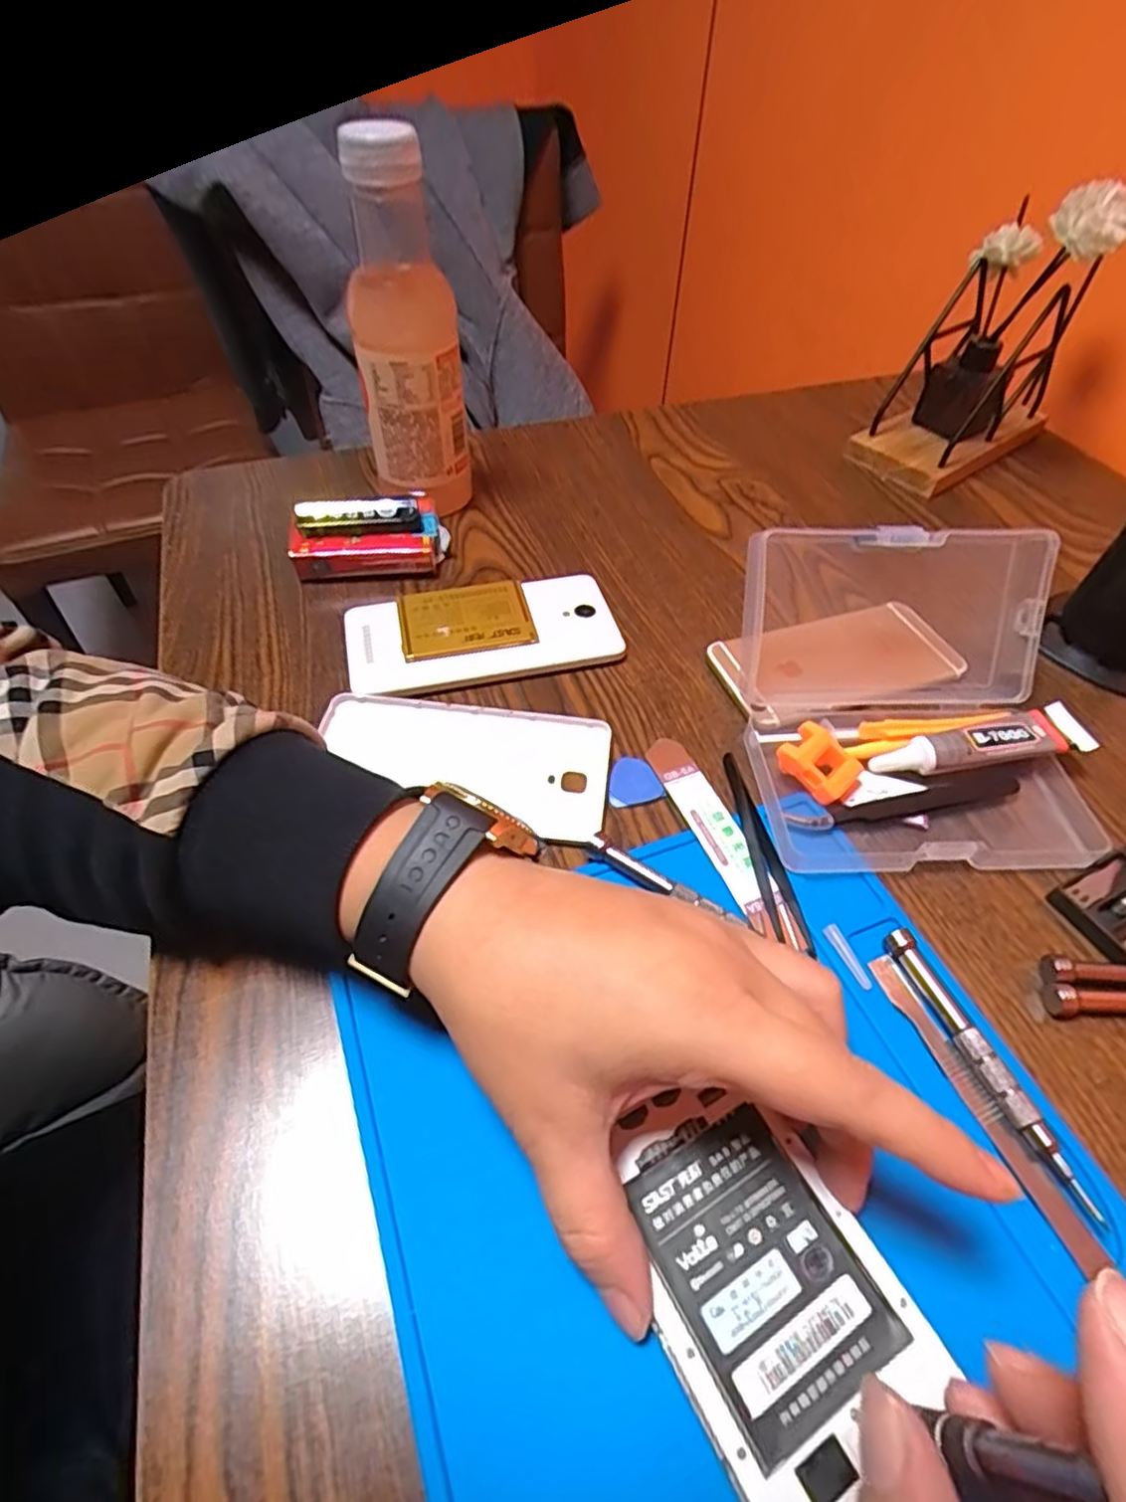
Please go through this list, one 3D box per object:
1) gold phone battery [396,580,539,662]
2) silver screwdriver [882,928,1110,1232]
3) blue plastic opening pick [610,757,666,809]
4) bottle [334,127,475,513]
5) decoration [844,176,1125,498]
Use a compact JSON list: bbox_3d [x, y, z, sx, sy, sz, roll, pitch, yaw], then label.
[{"bbox_3d":[-0.055,-0.073,0.396,0.072,0.009,0.053,-10,51,-11],"label":"gold phone battery"},{"bbox_3d":[0.151,0.113,0.253,0.009,0.013,0.101,-14,52,-13],"label":"silver screwdriver"},{"bbox_3d":[0.033,0.014,0.339,0.026,0.004,0.027,-11,52,-11],"label":"blue plastic opening pick"},{"bbox_3d":[-0.097,-0.254,0.427,0.061,0.201,0.073,-12,52,-12],"label":"bottle"},{"bbox_3d":[0.313,-0.301,0.507,0.097,0.170,0.169,36,57,24],"label":"decoration"}]

